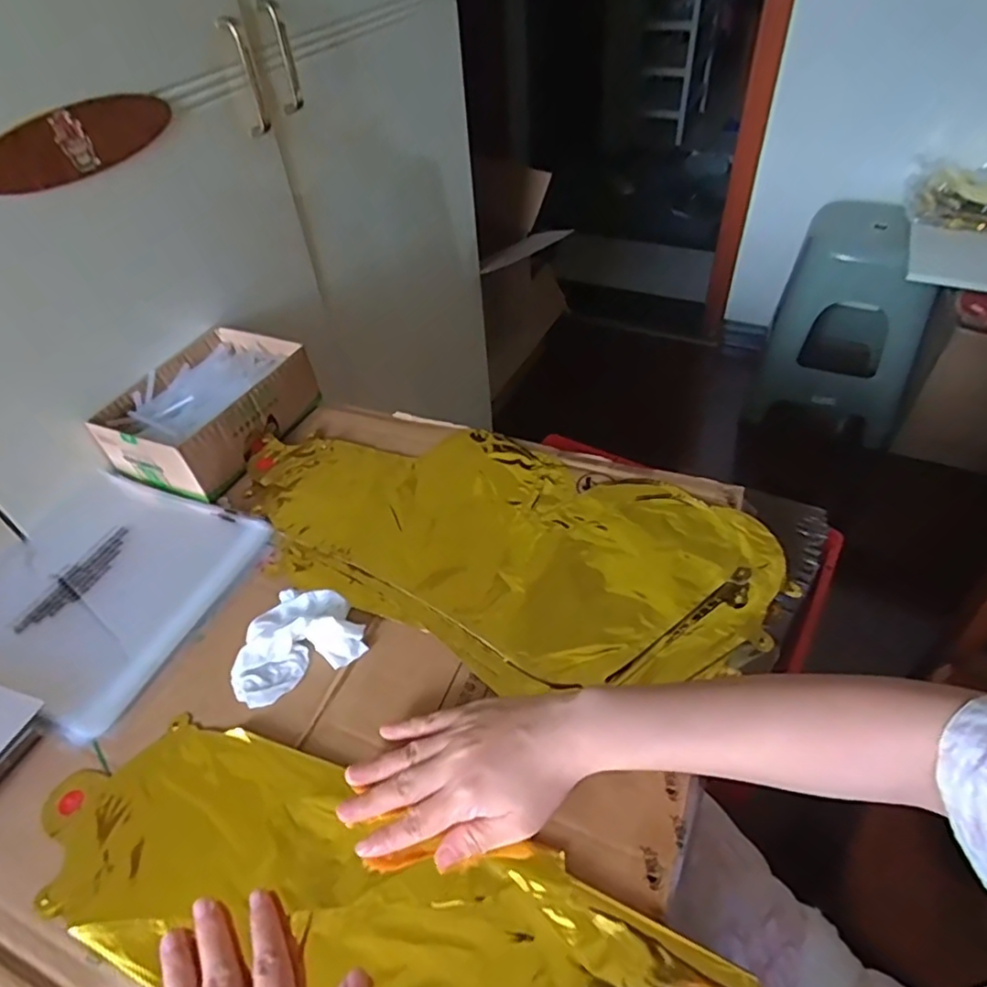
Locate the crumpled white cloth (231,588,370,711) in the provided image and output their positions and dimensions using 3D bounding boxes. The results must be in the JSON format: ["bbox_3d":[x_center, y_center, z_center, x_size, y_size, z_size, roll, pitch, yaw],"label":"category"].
[{"bbox_3d":[-0.152,0.105,0.457,0.094,0.024,0.075,-27,49,-21],"label":"crumpled white cloth"}]

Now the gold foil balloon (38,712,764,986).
[{"bbox_3d":[-0.071,0.241,0.344,0.415,0.014,0.133,16,49,18],"label":"gold foil balloon"}]

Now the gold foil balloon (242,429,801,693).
[{"bbox_3d":[-0.002,0.033,0.533,0.459,0.020,0.229,20,50,23],"label":"gold foil balloon"}]

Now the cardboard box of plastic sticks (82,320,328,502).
[{"bbox_3d":[-0.285,-0.088,0.629,0.135,0.063,0.187,16,49,20],"label":"cardboard box of plastic sticks"}]

